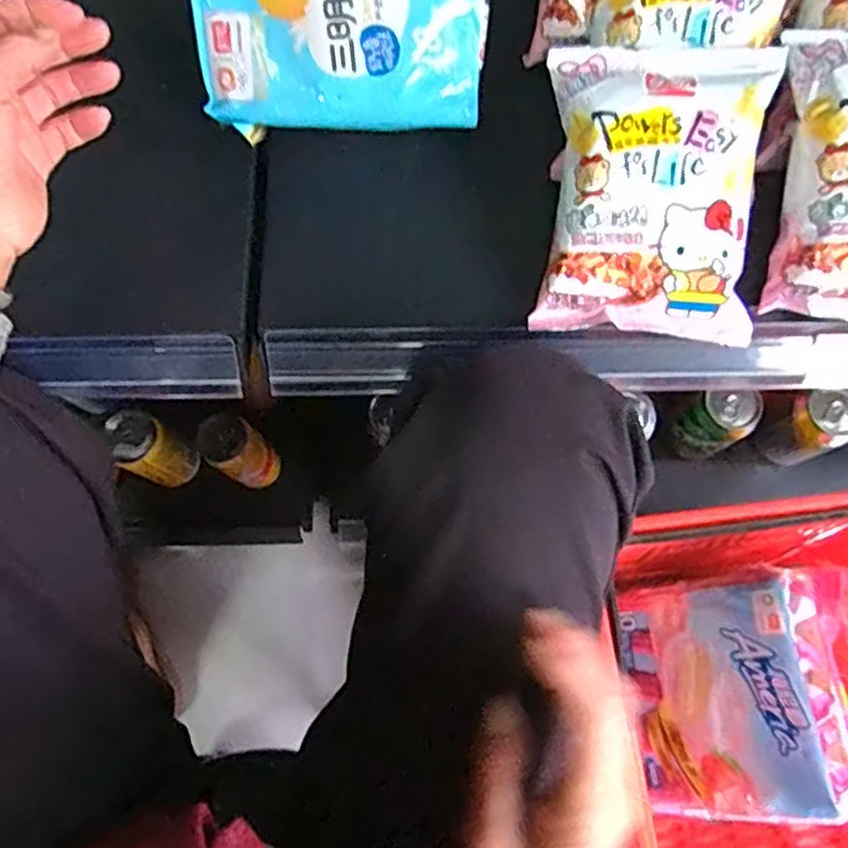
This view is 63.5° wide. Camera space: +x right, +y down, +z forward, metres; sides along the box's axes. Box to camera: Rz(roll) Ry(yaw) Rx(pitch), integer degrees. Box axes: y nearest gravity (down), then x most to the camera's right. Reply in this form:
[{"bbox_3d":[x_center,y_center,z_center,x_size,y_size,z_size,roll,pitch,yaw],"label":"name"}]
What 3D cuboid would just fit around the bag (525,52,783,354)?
[{"bbox_3d":[0.147,-0.147,0.444,0.133,0.055,0.173,6,101,6],"label":"bag"}]

